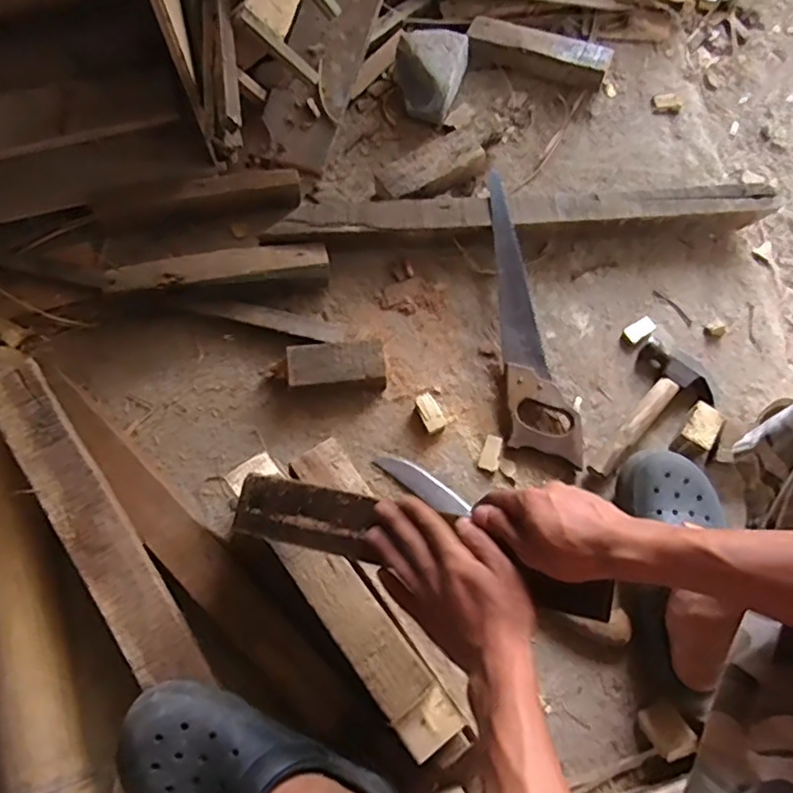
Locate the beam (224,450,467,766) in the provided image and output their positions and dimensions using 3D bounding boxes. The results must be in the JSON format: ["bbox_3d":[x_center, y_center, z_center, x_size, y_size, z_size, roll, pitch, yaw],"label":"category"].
[{"bbox_3d":[-0.065,0.208,0.635,0.059,0.037,0.361,-36,75,-13],"label":"beam"}]

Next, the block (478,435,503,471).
[{"bbox_3d":[0.126,0.075,0.784,0.025,0.011,0.047,20,71,6],"label":"block"}]

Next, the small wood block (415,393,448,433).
[{"bbox_3d":[0.045,0.022,0.796,0.029,0.029,0.048,-27,73,-10],"label":"small wood block"}]

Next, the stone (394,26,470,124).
[{"bbox_3d":[0.053,-0.515,0.951,0.115,0.075,0.126,5,70,1],"label":"stone"}]

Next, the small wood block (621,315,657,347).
[{"bbox_3d":[0.346,-0.095,0.848,0.050,0.015,0.027,-33,74,-12],"label":"small wood block"}]

